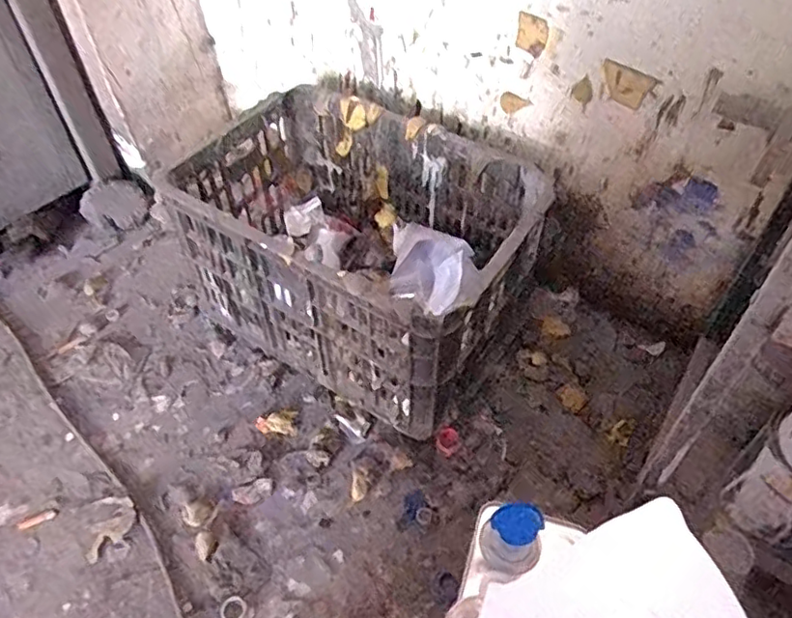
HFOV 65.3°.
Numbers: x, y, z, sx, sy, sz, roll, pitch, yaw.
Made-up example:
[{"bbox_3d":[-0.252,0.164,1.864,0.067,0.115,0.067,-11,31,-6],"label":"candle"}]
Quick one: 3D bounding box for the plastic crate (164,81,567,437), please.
[{"bbox_3d":[-0.042,-0.112,0.952,0.485,0.263,0.394,27,55,21],"label":"plastic crate"}]

